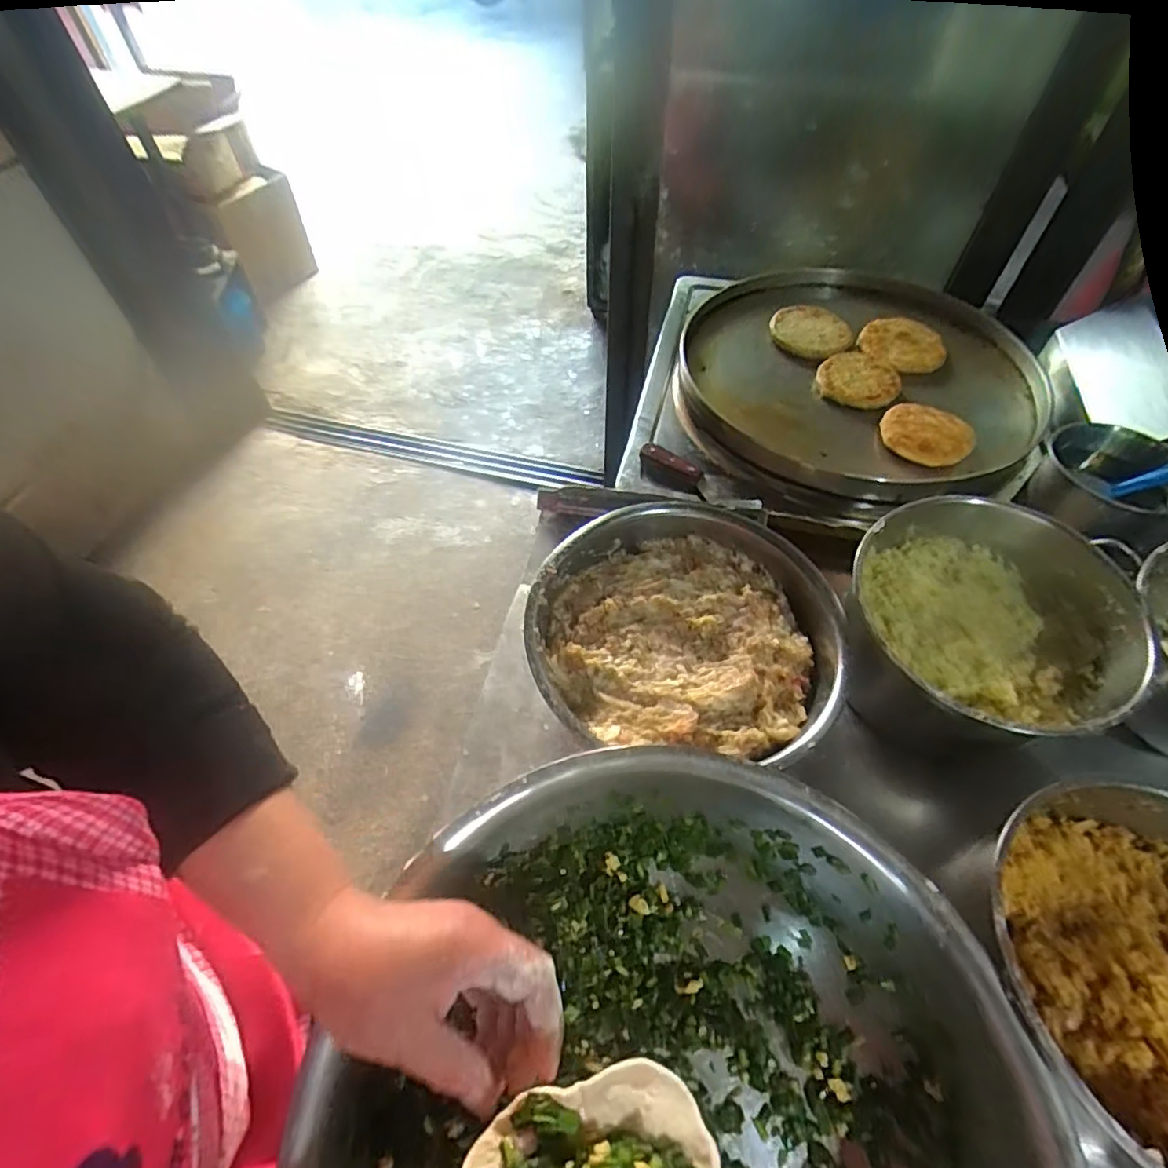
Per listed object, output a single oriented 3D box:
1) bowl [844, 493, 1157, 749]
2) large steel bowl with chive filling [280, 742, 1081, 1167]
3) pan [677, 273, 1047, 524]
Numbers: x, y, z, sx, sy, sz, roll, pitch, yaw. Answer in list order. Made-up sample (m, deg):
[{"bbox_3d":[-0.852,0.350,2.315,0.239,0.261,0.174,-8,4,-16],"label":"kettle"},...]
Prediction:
[{"bbox_3d":[0.329,0.030,0.493,0.205,0.103,0.192,0,53,0],"label":"bowl"},{"bbox_3d":[0.051,0.304,0.336,0.361,0.122,0.374,-1,55,1],"label":"large steel bowl with chive filling"},{"bbox_3d":[0.410,-0.318,0.896,0.509,0.074,0.529,-1,55,1],"label":"pan"}]

